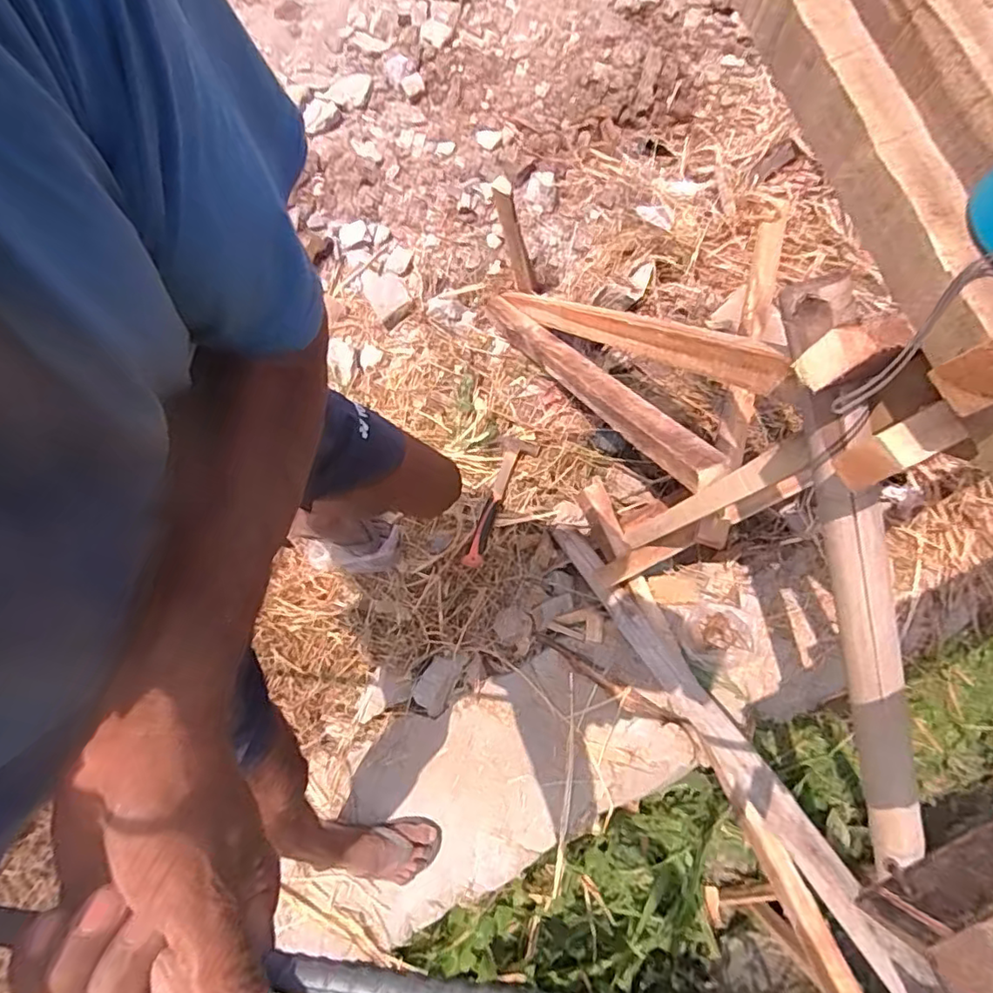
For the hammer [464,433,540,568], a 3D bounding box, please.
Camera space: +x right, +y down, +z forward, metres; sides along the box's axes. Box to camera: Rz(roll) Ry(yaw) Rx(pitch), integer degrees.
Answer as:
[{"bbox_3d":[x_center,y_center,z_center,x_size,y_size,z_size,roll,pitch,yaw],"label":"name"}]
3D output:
[{"bbox_3d":[0.003,0.010,1.291,0.089,0.030,0.332,18,62,6],"label":"hammer"}]

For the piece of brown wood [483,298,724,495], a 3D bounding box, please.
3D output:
[{"bbox_3d":[0.157,-0.267,1.213,0.080,0.055,0.918,-25,39,-7],"label":"piece of brown wood"}]

